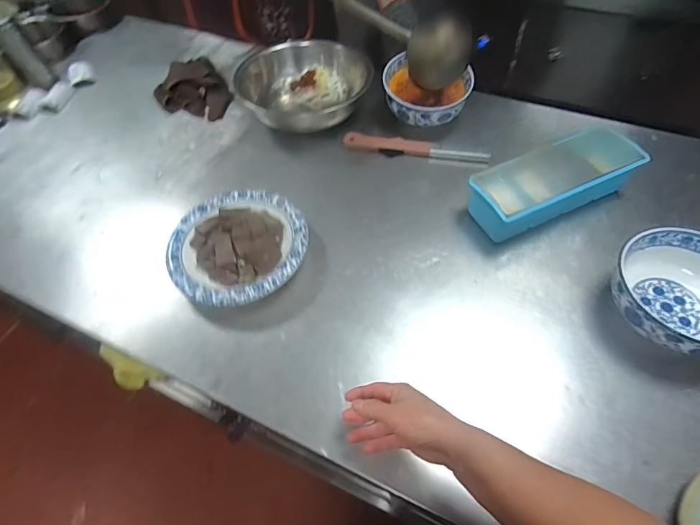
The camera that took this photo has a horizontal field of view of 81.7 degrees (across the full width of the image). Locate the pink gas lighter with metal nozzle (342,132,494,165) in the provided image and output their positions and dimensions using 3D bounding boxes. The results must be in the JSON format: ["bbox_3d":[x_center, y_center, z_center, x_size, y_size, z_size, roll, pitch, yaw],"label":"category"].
[{"bbox_3d":[0.125,-0.217,0.775,0.275,0.021,0.040,10,56,9],"label":"pink gas lighter with metal nozzle"}]

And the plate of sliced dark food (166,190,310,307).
[{"bbox_3d":[-0.174,-0.025,0.639,0.205,0.047,0.214,-1,55,2],"label":"plate of sliced dark food"}]

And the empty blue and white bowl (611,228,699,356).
[{"bbox_3d":[0.439,0.047,0.536,0.154,0.086,0.163,-1,55,2],"label":"empty blue and white bowl"}]

